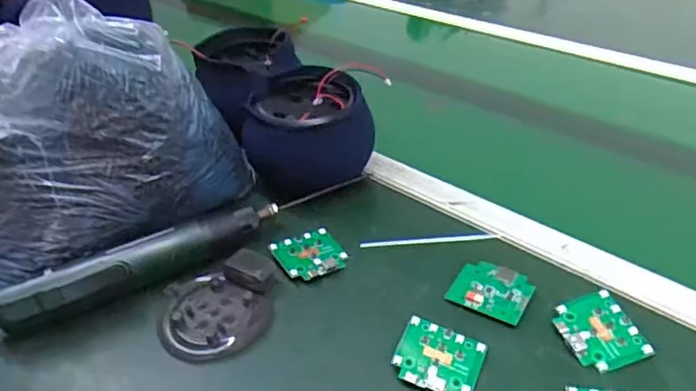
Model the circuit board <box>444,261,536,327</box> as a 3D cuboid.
[{"bbox_3d":[0.118,0.078,0.481,0.061,0.012,0.055,19,42,28],"label":"circuit board"}]

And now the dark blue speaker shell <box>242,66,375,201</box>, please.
[{"bbox_3d":[-0.043,-0.057,0.618,0.126,0.103,0.099,-24,40,-25],"label":"dark blue speaker shell"}]

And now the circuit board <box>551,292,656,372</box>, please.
[{"bbox_3d":[0.188,0.101,0.437,0.055,0.005,0.061,-18,46,-10],"label":"circuit board"}]

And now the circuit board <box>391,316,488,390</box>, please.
[{"bbox_3d":[0.066,0.119,0.426,0.060,0.004,0.053,21,47,15],"label":"circuit board"}]

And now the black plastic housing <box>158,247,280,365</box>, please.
[{"bbox_3d":[-0.102,0.090,0.480,0.103,0.027,0.082,-23,40,-25],"label":"black plastic housing"}]

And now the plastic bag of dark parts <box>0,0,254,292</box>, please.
[{"bbox_3d":[-0.226,-0.044,0.524,0.254,0.211,0.137,-11,36,-11],"label":"plastic bag of dark parts"}]

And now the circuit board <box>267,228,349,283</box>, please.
[{"bbox_3d":[-0.034,0.053,0.527,0.060,0.004,0.052,-15,43,-33],"label":"circuit board"}]

